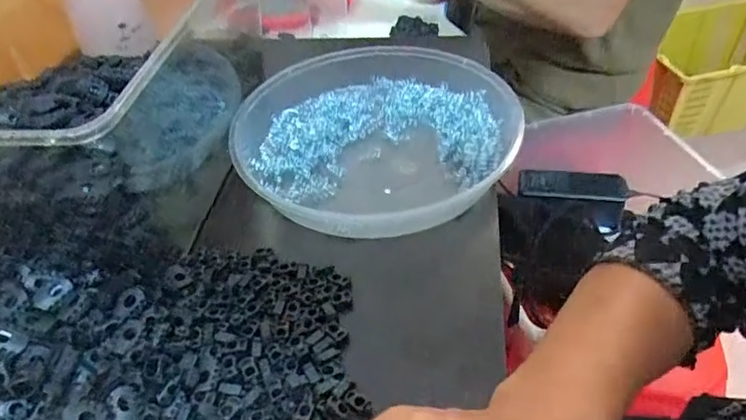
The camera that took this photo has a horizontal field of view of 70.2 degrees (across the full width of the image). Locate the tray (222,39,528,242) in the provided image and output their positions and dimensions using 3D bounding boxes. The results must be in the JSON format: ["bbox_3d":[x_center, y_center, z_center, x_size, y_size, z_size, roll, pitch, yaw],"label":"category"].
[{"bbox_3d":[0.001,-0.065,0.453,0.224,0.044,0.220,-2,46,2],"label":"tray"}]

